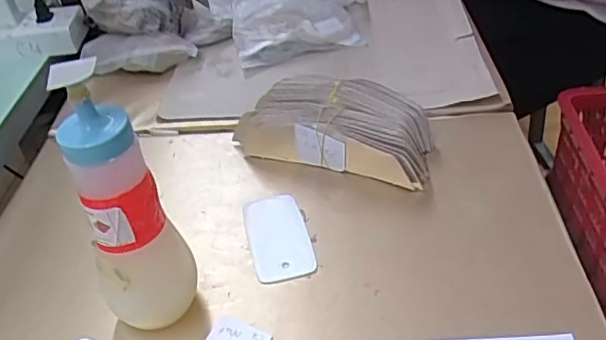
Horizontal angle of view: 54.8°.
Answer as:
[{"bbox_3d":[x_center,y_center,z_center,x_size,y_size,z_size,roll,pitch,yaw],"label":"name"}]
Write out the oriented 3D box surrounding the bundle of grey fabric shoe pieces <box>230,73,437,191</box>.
[{"bbox_3d":[0.033,-0.045,0.593,0.198,0.058,0.092,11,42,19],"label":"bundle of grey fabric shoe pieces"}]

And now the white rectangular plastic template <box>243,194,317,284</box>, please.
[{"bbox_3d":[-0.022,0.057,0.518,0.050,0.004,0.101,-11,39,-7],"label":"white rectangular plastic template"}]

